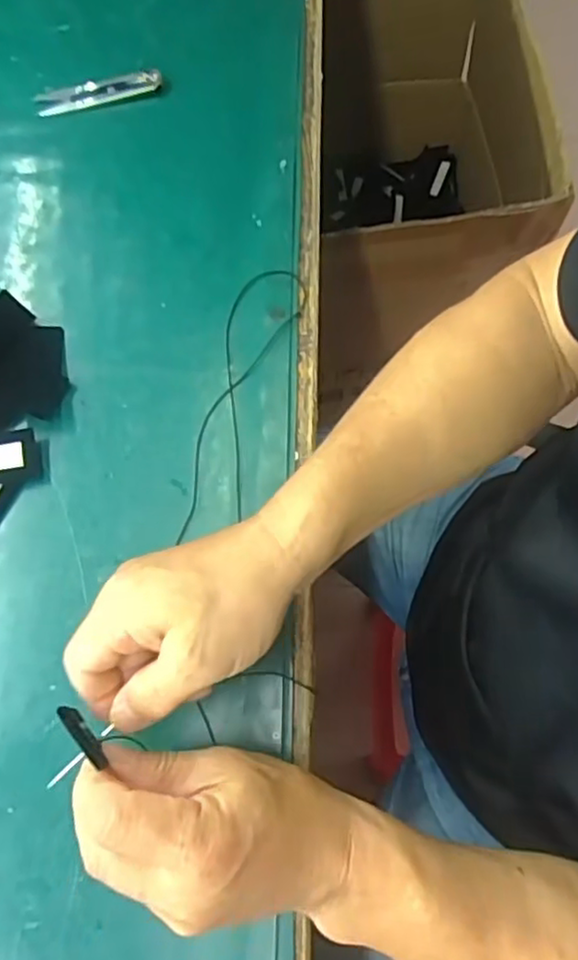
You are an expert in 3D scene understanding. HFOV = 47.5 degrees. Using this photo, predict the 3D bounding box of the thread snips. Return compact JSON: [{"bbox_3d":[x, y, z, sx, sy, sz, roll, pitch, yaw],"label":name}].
[{"bbox_3d":[-0.152,-0.311,0.523,0.100,0.006,0.023,-11,72,-1],"label":"thread snips"}]

